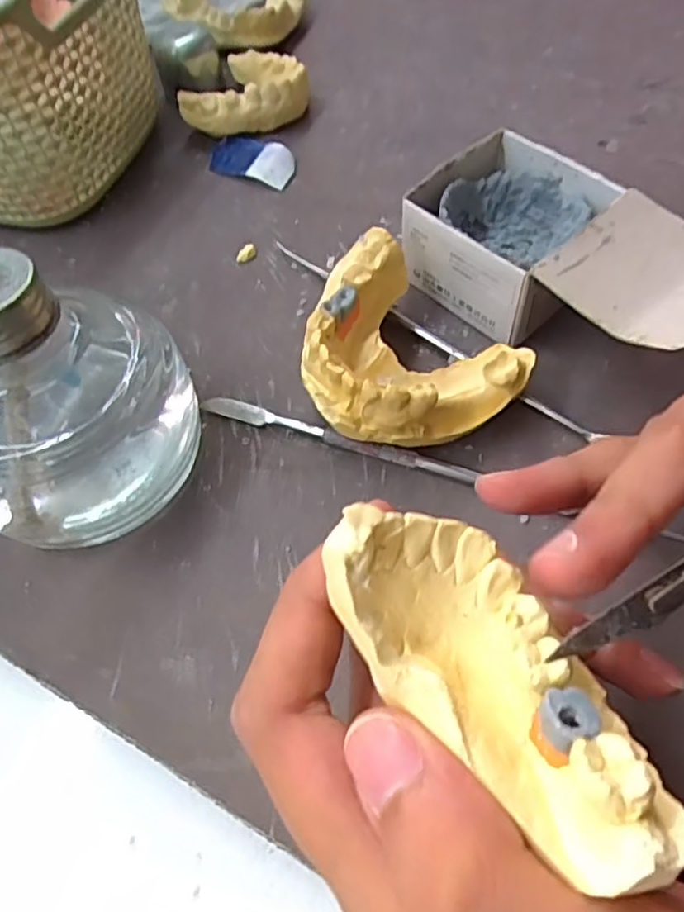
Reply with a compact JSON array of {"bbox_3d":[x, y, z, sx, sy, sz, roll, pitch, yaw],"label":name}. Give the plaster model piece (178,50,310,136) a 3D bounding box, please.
[{"bbox_3d":[-0.042,-0.166,0.300,0.049,0.020,0.054,24,63,17],"label":"plaster model piece"}]

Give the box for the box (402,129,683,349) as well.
[{"bbox_3d":[0.074,-0.065,0.219,0.057,0.039,0.102,-41,65,-20],"label":"box"}]

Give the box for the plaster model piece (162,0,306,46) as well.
[{"bbox_3d":[-0.053,-0.235,0.342,0.071,0.028,0.050,-20,60,-9],"label":"plaster model piece"}]

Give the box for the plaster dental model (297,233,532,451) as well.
[{"bbox_3d":[0.014,-0.031,0.205,0.059,0.036,0.072,-38,64,-19],"label":"plaster dental model"}]

